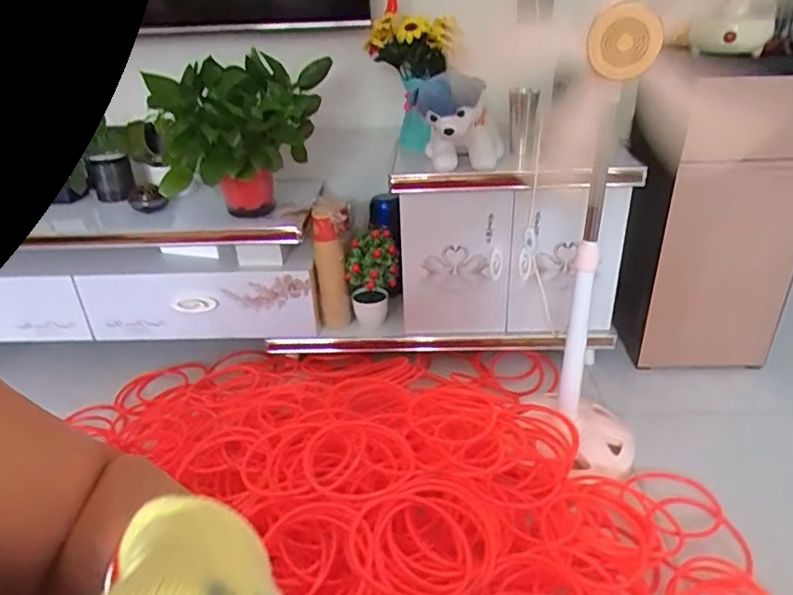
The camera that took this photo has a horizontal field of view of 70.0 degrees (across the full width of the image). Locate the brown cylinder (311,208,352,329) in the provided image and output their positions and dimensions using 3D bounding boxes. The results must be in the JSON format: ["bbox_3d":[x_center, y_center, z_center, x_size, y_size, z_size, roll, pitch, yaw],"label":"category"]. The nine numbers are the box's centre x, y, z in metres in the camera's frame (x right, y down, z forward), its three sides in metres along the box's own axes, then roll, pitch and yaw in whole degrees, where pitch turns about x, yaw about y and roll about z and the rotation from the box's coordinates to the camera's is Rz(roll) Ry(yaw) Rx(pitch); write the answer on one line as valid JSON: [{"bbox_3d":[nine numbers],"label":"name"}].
[{"bbox_3d":[-0.159,-0.056,1.385,0.074,0.314,0.059,-6,29,-6],"label":"brown cylinder"}]

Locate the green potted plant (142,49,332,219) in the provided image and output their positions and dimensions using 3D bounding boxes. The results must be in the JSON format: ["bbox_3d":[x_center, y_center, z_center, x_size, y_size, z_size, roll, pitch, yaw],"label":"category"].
[{"bbox_3d":[-0.316,-0.336,1.237,0.294,0.304,0.295,5,30,12],"label":"green potted plant"}]

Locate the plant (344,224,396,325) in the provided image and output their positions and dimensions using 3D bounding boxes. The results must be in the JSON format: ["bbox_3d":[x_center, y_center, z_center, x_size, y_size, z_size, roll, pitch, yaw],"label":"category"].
[{"bbox_3d":[-0.059,-0.040,1.382,0.126,0.238,0.098,-3,29,-1],"label":"plant"}]

